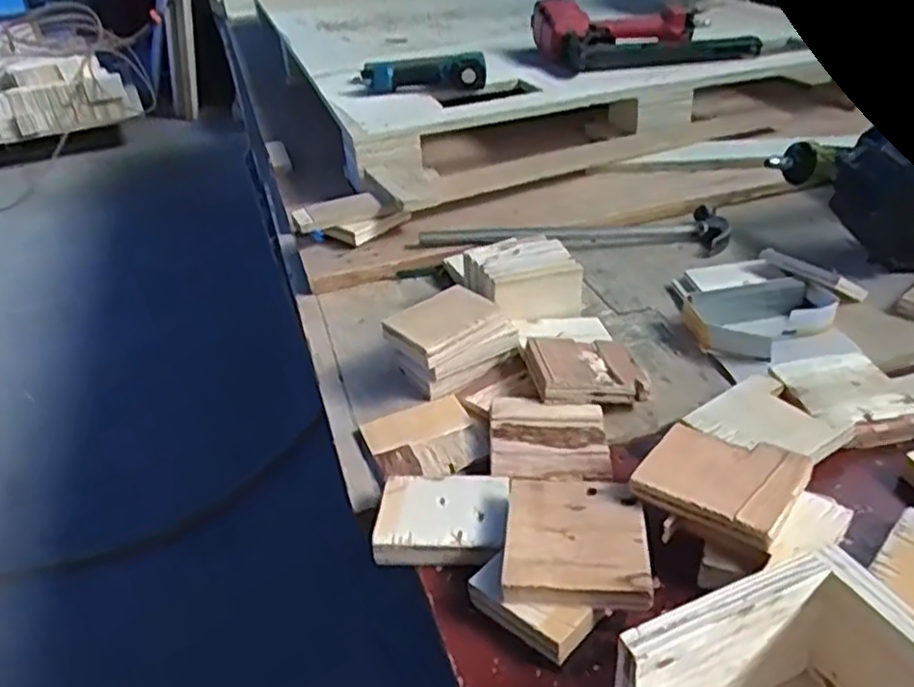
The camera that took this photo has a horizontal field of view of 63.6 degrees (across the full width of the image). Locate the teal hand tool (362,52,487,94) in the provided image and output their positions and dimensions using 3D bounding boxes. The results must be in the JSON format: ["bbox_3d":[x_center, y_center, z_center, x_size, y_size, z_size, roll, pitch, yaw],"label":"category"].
[{"bbox_3d":[-0.046,-0.406,1.112,0.187,0.042,0.064,-11,35,-8],"label":"teal hand tool"}]

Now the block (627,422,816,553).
[{"bbox_3d":[0.172,0.086,0.479,0.089,0.010,0.083,21,42,32],"label":"block"}]

